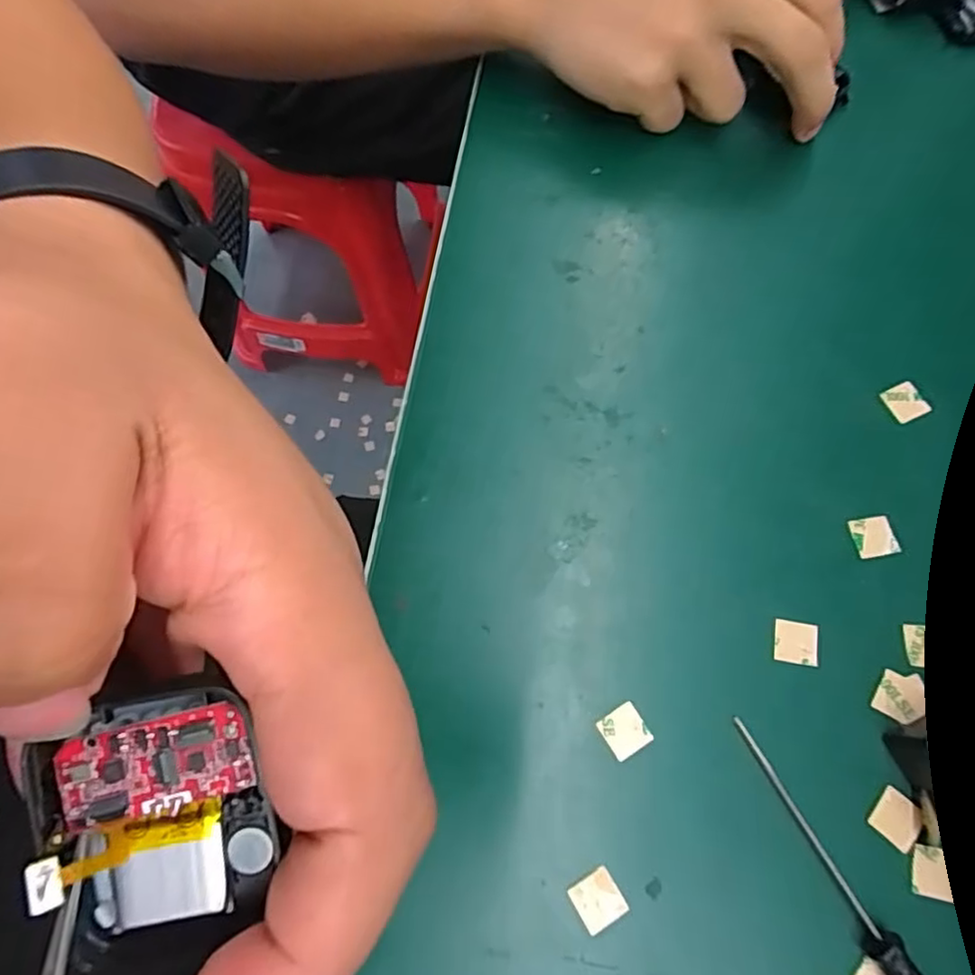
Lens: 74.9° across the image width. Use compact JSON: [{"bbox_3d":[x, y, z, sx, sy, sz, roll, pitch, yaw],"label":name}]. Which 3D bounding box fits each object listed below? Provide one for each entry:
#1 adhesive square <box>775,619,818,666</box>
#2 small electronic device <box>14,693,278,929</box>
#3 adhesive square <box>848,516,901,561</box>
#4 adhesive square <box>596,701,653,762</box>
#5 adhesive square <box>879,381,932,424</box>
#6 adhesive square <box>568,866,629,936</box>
[{"bbox_3d":[0.116,0.058,0.237,0.015,0.004,0.015,9,71,5],"label":"adhesive square"},{"bbox_3d":[-0.053,0.052,0.103,0.035,0.014,0.036,-16,91,-3],"label":"small electronic device"},{"bbox_3d":[0.152,0.019,0.249,0.016,0.004,0.016,-8,70,-1],"label":"adhesive square"},{"bbox_3d":[0.049,0.088,0.229,0.016,0.004,0.016,-31,72,-9],"label":"adhesive square"},{"bbox_3d":[0.176,-0.036,0.269,0.014,0.004,0.016,-24,71,-7],"label":"adhesive square"},{"bbox_3d":[0.037,0.137,0.211,0.015,0.004,0.016,-29,72,-8],"label":"adhesive square"}]

